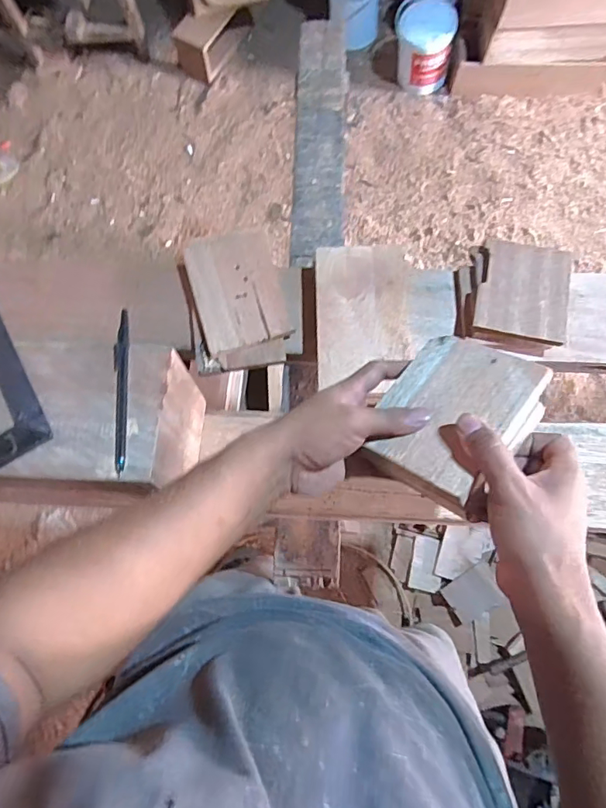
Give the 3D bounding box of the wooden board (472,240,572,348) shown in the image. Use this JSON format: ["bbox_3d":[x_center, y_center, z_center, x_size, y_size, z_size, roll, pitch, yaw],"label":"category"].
[{"bbox_3d":[0.279,-0.144,0.615,0.105,0.011,0.134,13,73,7],"label":"wooden board"}]

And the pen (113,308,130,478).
[{"bbox_3d":[-0.164,-0.014,0.441,0.014,0.007,0.154,-5,72,1],"label":"pen"}]

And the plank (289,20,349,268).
[{"bbox_3d":[0.029,-0.440,0.794,0.080,0.025,0.486,2,72,3],"label":"plank"}]

